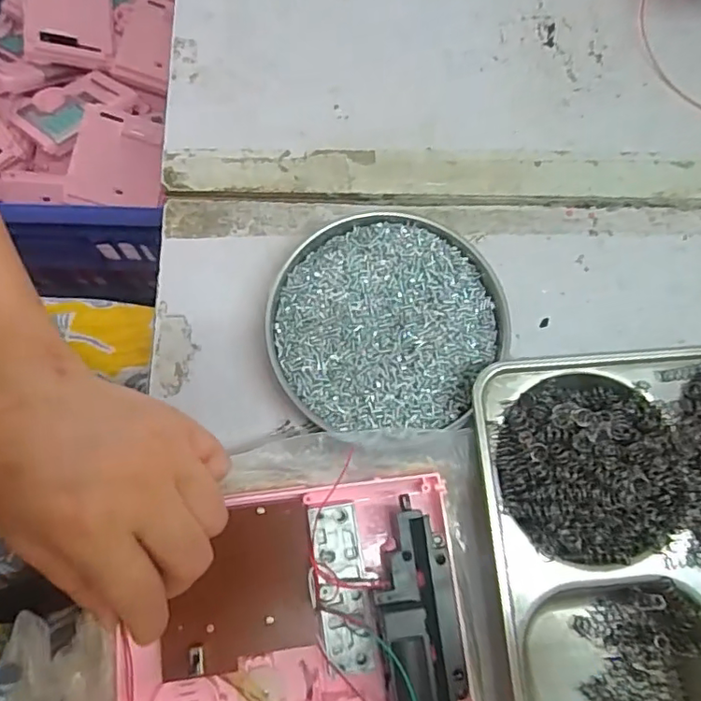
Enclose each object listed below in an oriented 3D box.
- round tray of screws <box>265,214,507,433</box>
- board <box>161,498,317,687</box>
[{"bbox_3d":[0.022,-0.016,0.329,0.135,0.020,0.125,0,71,0],"label":"round tray of screws"},{"bbox_3d":[-0.054,0.114,0.275,0.071,0.004,0.071,-6,76,-7],"label":"board"}]

